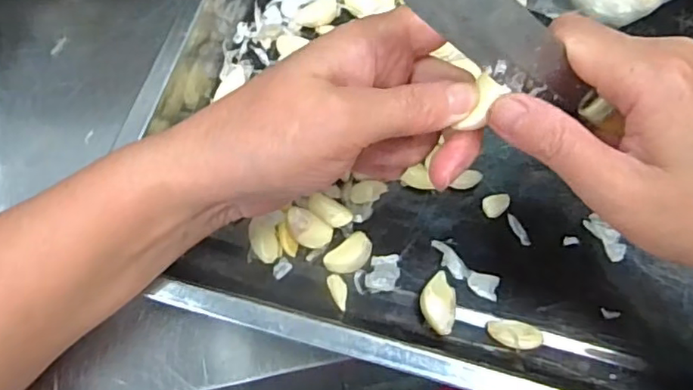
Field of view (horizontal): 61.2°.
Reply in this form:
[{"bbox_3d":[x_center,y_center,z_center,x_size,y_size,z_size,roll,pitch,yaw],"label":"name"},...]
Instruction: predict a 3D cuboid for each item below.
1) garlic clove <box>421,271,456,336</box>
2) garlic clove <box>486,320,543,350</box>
[{"bbox_3d":[0.048,0.057,0.311,0.018,0.014,0.032,2,69,2],"label":"garlic clove"},{"bbox_3d":[0.089,0.074,0.308,0.029,0.005,0.014,6,69,3],"label":"garlic clove"}]

